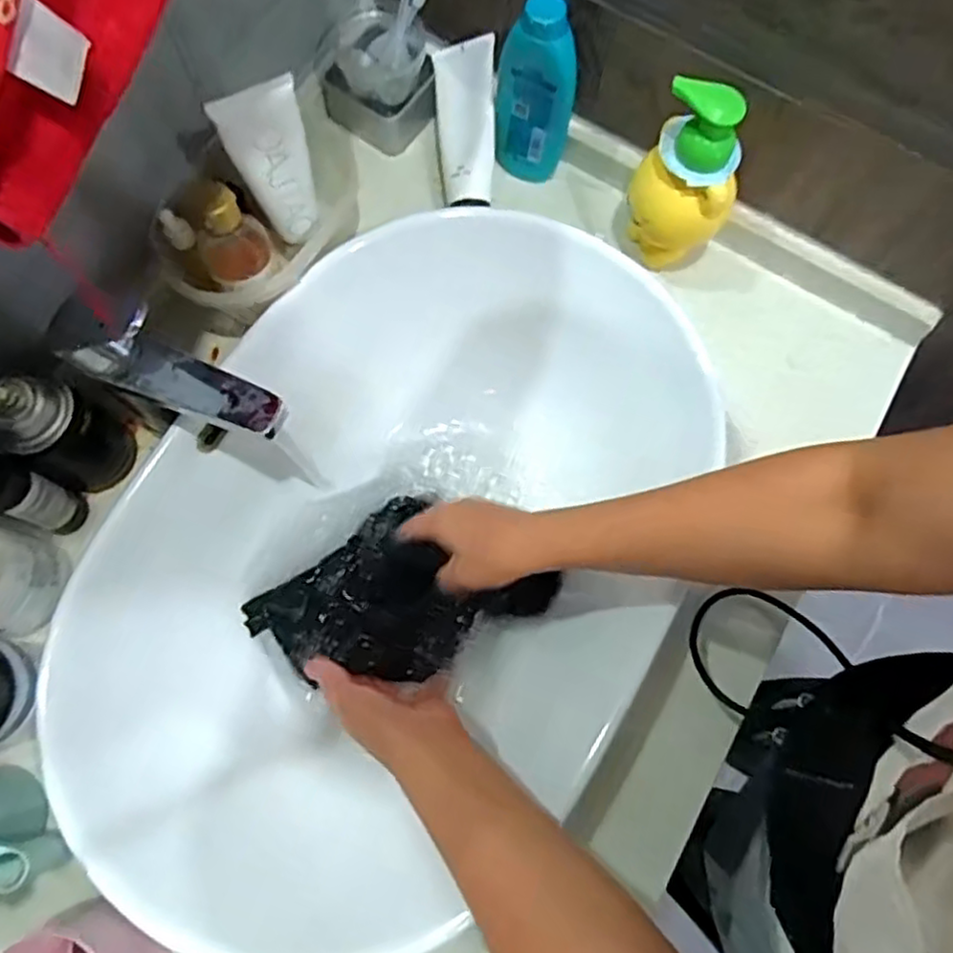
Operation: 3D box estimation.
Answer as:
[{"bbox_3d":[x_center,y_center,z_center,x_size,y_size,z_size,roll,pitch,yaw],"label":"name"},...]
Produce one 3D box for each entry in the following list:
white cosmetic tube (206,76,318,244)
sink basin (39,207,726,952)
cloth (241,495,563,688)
[{"bbox_3d":[-0.152,-0.234,0.525,0.057,0.131,0.029,-19,75,-7],"label":"white cosmetic tube"},{"bbox_3d":[-0.062,0.052,0.562,0.559,0.133,0.394,-43,79,-13],"label":"sink basin"},{"bbox_3d":[-0.065,0.103,0.576,0.209,0.055,0.158,-39,78,-12],"label":"cloth"}]

